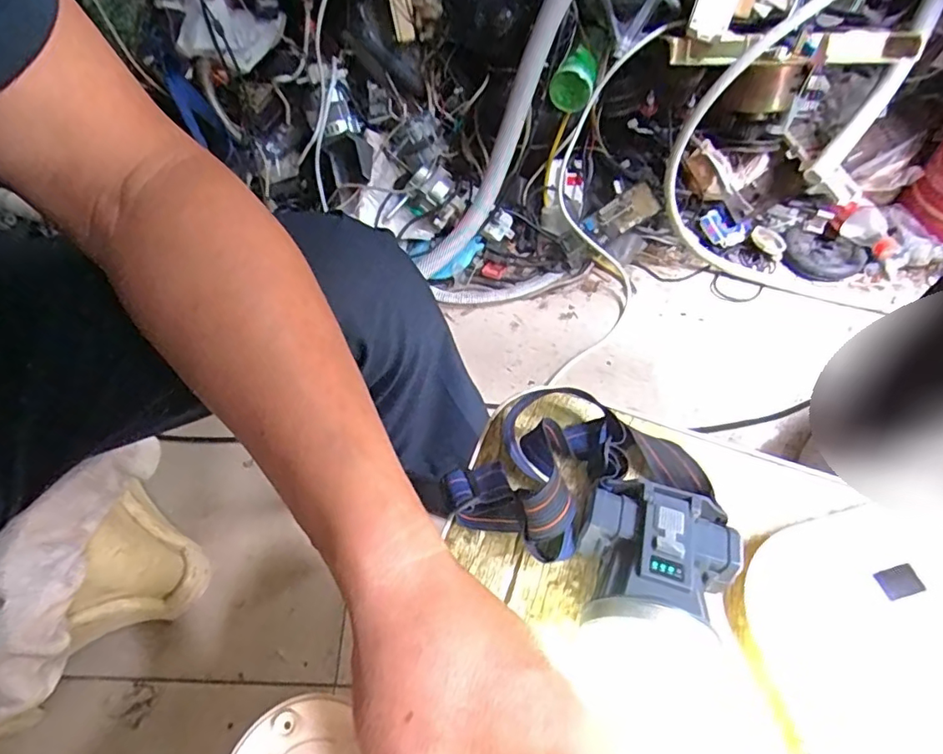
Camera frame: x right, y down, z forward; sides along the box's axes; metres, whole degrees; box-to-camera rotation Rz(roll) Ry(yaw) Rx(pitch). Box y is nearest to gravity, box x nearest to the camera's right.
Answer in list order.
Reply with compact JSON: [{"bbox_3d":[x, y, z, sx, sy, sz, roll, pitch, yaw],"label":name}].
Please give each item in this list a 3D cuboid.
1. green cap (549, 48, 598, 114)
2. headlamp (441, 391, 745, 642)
[{"bbox_3d":[0.160,-0.466,0.874,0.068,0.068,0.084,11,61,9],"label":"green cap"},{"bbox_3d":[0.065,0.058,0.275,0.133,0.052,0.108,37,68,21],"label":"headlamp"}]

